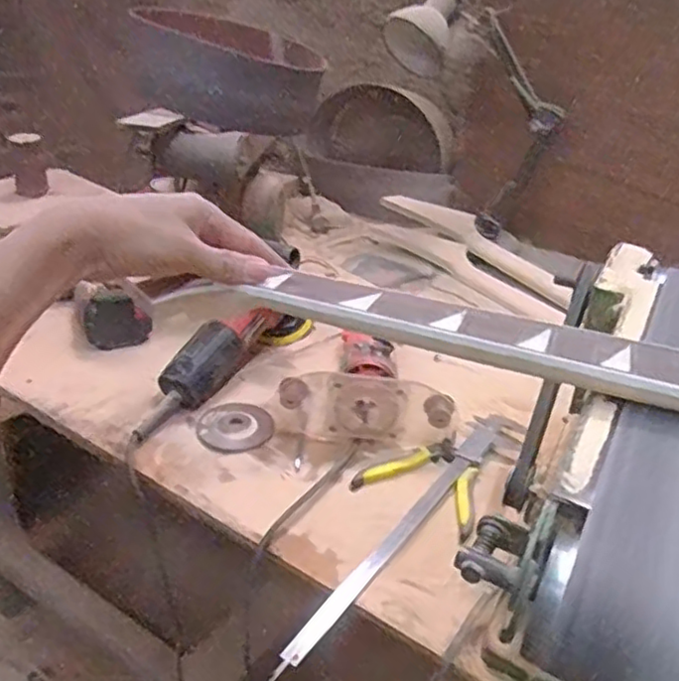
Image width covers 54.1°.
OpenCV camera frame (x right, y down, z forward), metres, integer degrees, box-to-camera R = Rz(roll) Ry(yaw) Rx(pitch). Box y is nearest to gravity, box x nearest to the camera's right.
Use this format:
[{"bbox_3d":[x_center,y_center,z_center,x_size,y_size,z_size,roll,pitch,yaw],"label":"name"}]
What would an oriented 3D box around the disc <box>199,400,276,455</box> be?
[{"bbox_3d":[-0.121,0.099,0.775,0.083,0.009,0.087,-2,32,-7],"label":"disc"}]

